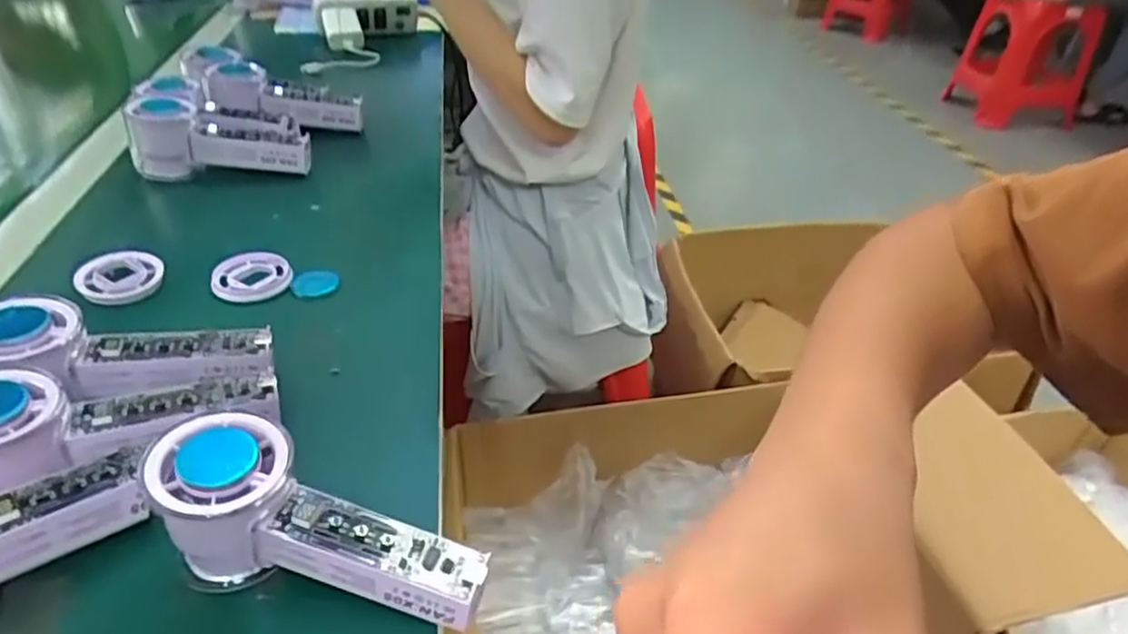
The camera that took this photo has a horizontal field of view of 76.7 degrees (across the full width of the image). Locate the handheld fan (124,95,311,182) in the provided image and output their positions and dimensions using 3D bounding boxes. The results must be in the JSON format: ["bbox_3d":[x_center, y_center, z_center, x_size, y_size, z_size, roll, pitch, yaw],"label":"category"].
[{"bbox_3d":[-0.302,-0.161,0.633,0.145,0.057,0.046,-6,37,-10],"label":"handheld fan"}]

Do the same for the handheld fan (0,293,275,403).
[{"bbox_3d":[-0.237,0.022,0.383,0.145,0.036,0.053,7,33,-22],"label":"handheld fan"}]

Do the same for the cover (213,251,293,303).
[{"bbox_3d":[-0.220,-0.029,0.502,0.052,0.015,0.043,-14,39,-20],"label":"cover"}]

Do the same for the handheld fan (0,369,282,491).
[{"bbox_3d":[-0.218,0.046,0.345,0.145,0.034,0.046,-6,35,-32],"label":"handheld fan"}]

